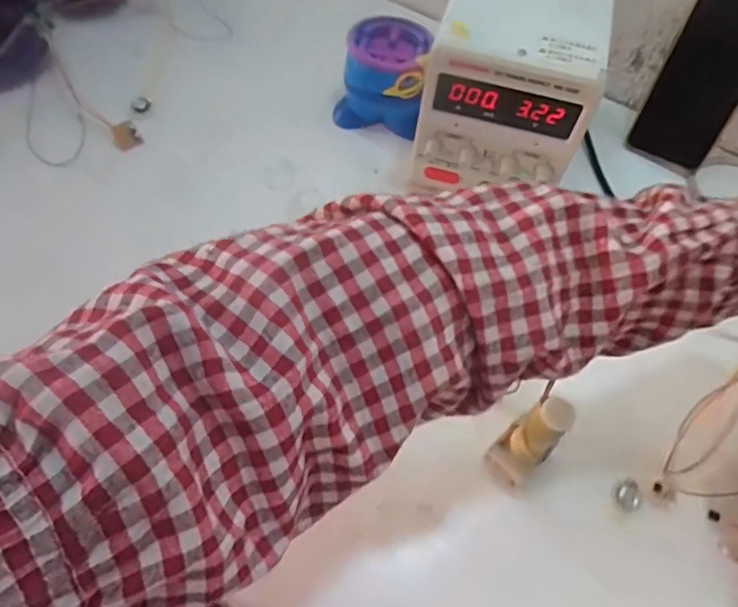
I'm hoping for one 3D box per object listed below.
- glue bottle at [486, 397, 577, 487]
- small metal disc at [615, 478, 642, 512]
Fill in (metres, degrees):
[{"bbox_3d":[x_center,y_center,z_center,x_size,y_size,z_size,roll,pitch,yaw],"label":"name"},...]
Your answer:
[{"bbox_3d":[0.107,0.091,0.386,0.031,0.092,0.028,40,65,19],"label":"glue bottle"},{"bbox_3d":[0.187,0.137,0.415,0.022,0.005,0.020,2,59,-3],"label":"small metal disc"}]

